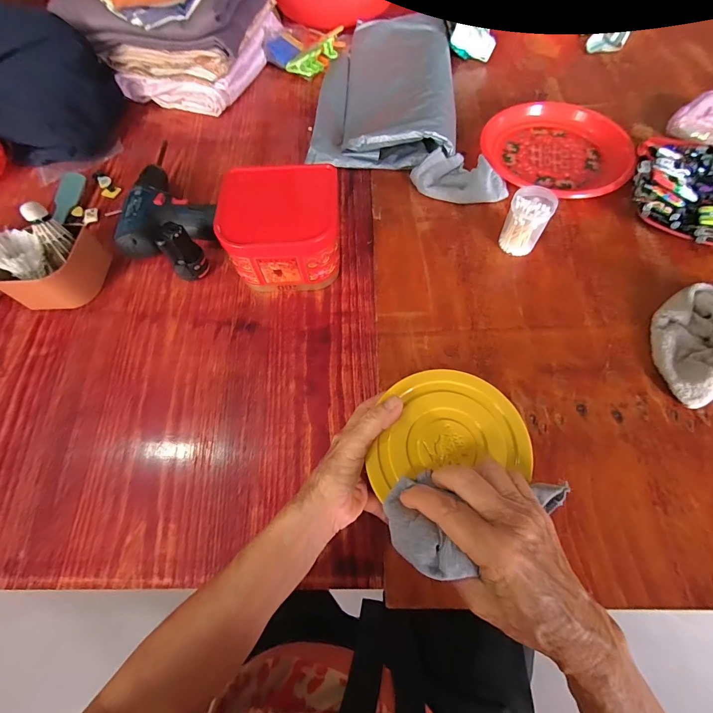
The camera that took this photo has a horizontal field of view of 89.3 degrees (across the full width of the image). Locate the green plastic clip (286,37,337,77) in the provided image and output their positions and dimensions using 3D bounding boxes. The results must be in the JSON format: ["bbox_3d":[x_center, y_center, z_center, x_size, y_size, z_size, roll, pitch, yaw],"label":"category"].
[{"bbox_3d":[-0.089,-0.593,0.724,0.103,0.031,0.034,-27,65,5],"label":"green plastic clip"}]

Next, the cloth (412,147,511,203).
[{"bbox_3d":[0.161,-0.279,0.562,0.148,0.033,0.081,16,66,11],"label":"cloth"}]

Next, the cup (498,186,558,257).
[{"bbox_3d":[0.227,-0.180,0.487,0.051,0.073,0.048,-1,64,3],"label":"cup"}]

